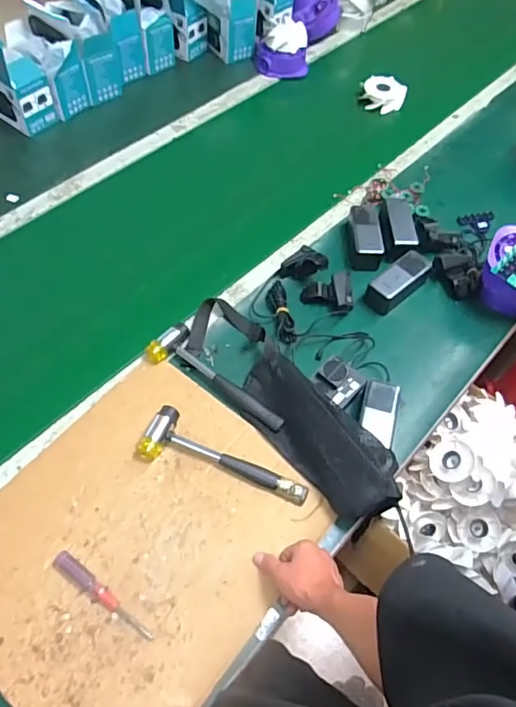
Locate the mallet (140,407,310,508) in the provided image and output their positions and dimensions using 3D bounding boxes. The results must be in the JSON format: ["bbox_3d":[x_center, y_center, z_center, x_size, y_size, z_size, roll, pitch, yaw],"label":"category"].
[{"bbox_3d":[-0.049,0.158,0.748,0.253,0.035,0.081,22,59,10],"label":"mallet"}]

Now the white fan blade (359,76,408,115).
[{"bbox_3d":[0.319,-0.659,1.304,0.106,0.047,0.106,2,57,-3],"label":"white fan blade"}]

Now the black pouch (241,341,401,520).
[{"bbox_3d":[0.077,0.107,0.751,0.108,0.095,0.300,-28,63,-20],"label":"black pouch"}]

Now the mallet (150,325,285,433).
[{"bbox_3d":[-0.073,0.051,0.814,0.081,0.032,0.244,-37,67,-24],"label":"mallet"}]

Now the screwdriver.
[{"bbox_3d":[-0.197,0.306,0.653,0.160,0.019,0.022,31,60,15],"label":"screwdriver"}]

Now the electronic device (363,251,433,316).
[{"bbox_3d":[0.257,-0.130,0.945,0.143,0.046,0.059,-35,66,-23],"label":"electronic device"}]

